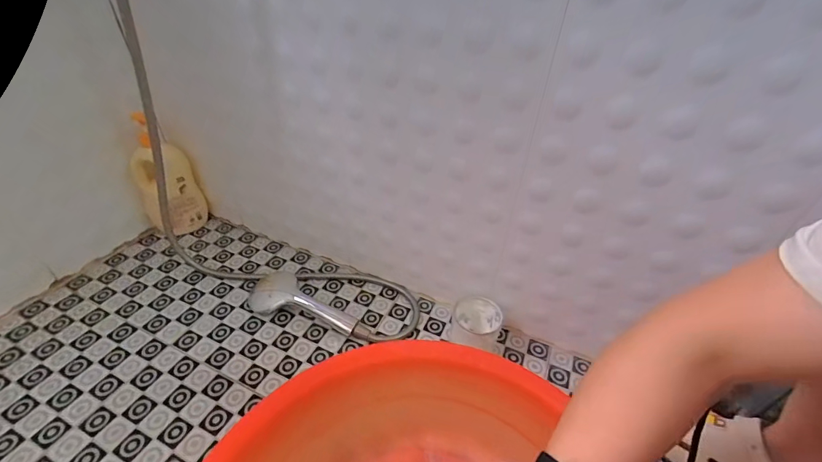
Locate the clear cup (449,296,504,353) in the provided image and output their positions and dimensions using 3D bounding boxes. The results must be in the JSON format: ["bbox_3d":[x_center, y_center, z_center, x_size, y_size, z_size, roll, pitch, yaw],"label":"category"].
[{"bbox_3d":[0.107,0.162,0.601,0.075,0.080,0.067,28,45,26],"label":"clear cup"}]

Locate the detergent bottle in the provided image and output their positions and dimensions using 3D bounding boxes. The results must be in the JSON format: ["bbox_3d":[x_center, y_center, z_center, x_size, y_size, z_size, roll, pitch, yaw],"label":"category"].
[{"bbox_3d":[-0.489,-0.098,0.727,0.084,0.236,0.088,19,41,19],"label":"detergent bottle"}]

